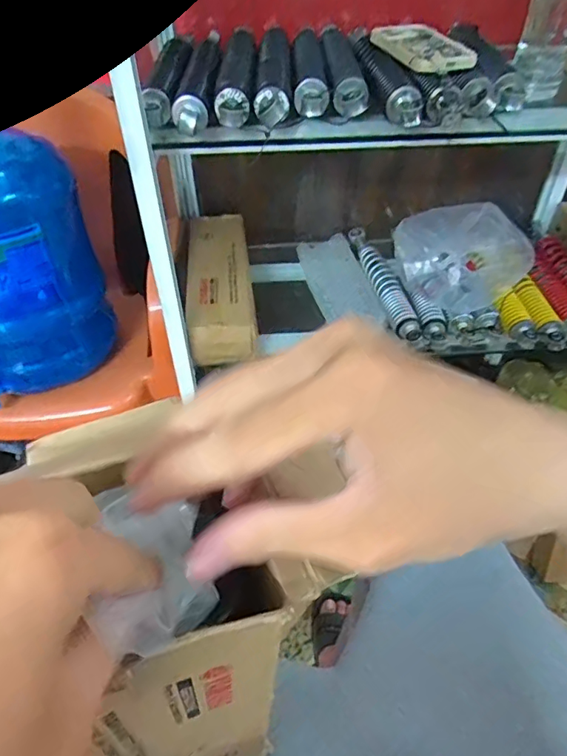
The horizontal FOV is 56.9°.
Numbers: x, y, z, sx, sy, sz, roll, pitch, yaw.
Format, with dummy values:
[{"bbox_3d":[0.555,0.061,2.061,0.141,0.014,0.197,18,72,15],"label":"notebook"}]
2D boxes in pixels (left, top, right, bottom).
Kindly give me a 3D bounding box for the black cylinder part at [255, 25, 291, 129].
[{"bbox_3d":[-0.011,-0.417,0.705,0.045,0.039,0.308,0,44,1],"label":"black cylinder part"}]

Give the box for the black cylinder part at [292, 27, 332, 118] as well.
[{"bbox_3d":[0.035,-0.402,0.686,0.043,0.039,0.229,0,44,1],"label":"black cylinder part"}]

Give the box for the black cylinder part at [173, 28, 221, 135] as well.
[{"bbox_3d":[-0.102,-0.387,0.674,0.043,0.037,0.314,0,44,1],"label":"black cylinder part"}]

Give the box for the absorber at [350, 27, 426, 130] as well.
[{"bbox_3d":[0.130,-0.394,0.678,0.042,0.042,0.284,-4,44,-3],"label":"absorber"}]

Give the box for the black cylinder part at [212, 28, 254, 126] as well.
[{"bbox_3d":[-0.057,-0.403,0.687,0.045,0.037,0.299,0,44,1],"label":"black cylinder part"}]

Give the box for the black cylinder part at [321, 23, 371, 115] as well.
[{"bbox_3d":[0.077,-0.404,0.689,0.042,0.044,0.226,-3,44,-2],"label":"black cylinder part"}]

